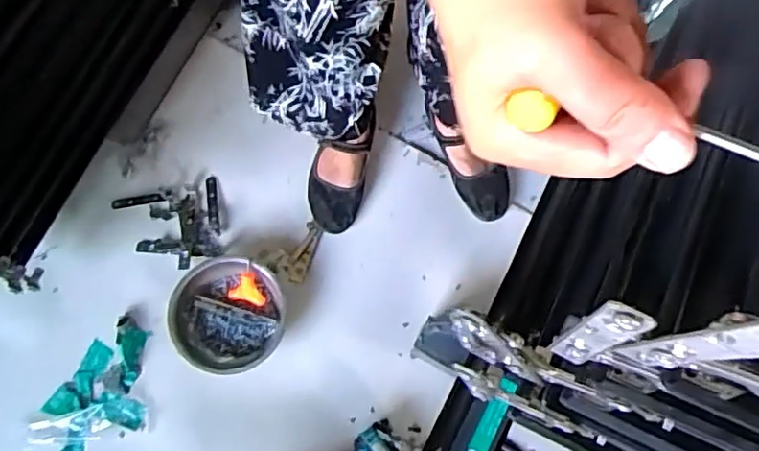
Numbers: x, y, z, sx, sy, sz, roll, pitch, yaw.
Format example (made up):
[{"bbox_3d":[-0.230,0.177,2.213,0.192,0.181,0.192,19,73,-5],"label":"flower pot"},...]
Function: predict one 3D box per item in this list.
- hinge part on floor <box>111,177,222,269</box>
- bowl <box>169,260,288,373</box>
[{"bbox_3d":[-0.353,0.003,1.073,0.166,0.026,0.147,-16,73,-3],"label":"hinge part on floor"},{"bbox_3d":[-0.240,0.142,0.995,0.164,0.061,0.174,-1,73,2],"label":"bowl"}]

